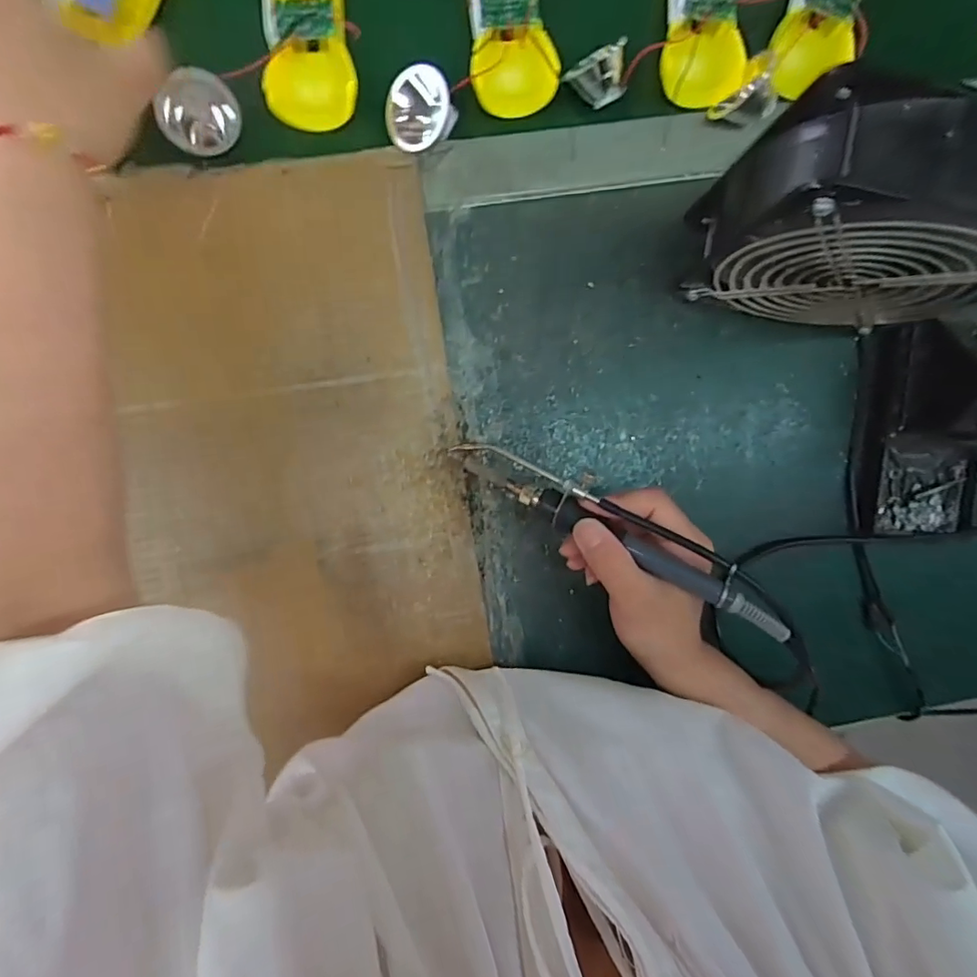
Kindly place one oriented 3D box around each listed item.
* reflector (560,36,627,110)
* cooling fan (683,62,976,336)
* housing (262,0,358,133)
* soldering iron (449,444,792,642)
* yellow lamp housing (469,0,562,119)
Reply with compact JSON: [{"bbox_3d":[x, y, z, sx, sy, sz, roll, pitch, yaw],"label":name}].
[{"bbox_3d":[0.068,-0.254,0.332,0.034,0.025,0.023,-20,94,-4],"label":"reflector"},{"bbox_3d":[0.190,-0.134,0.286,0.141,0.155,0.058,13,92,-5],"label":"cooling fan"},{"bbox_3d":[-0.109,-0.299,0.322,0.050,0.024,0.156,-3,93,-5],"label":"housing"},{"bbox_3d":[0.069,0.020,0.297,0.201,0.020,0.029,30,90,16],"label":"soldering iron"},{"bbox_3d":[0.011,-0.312,0.330,0.051,0.027,0.148,-5,93,-5],"label":"yellow lamp housing"}]

